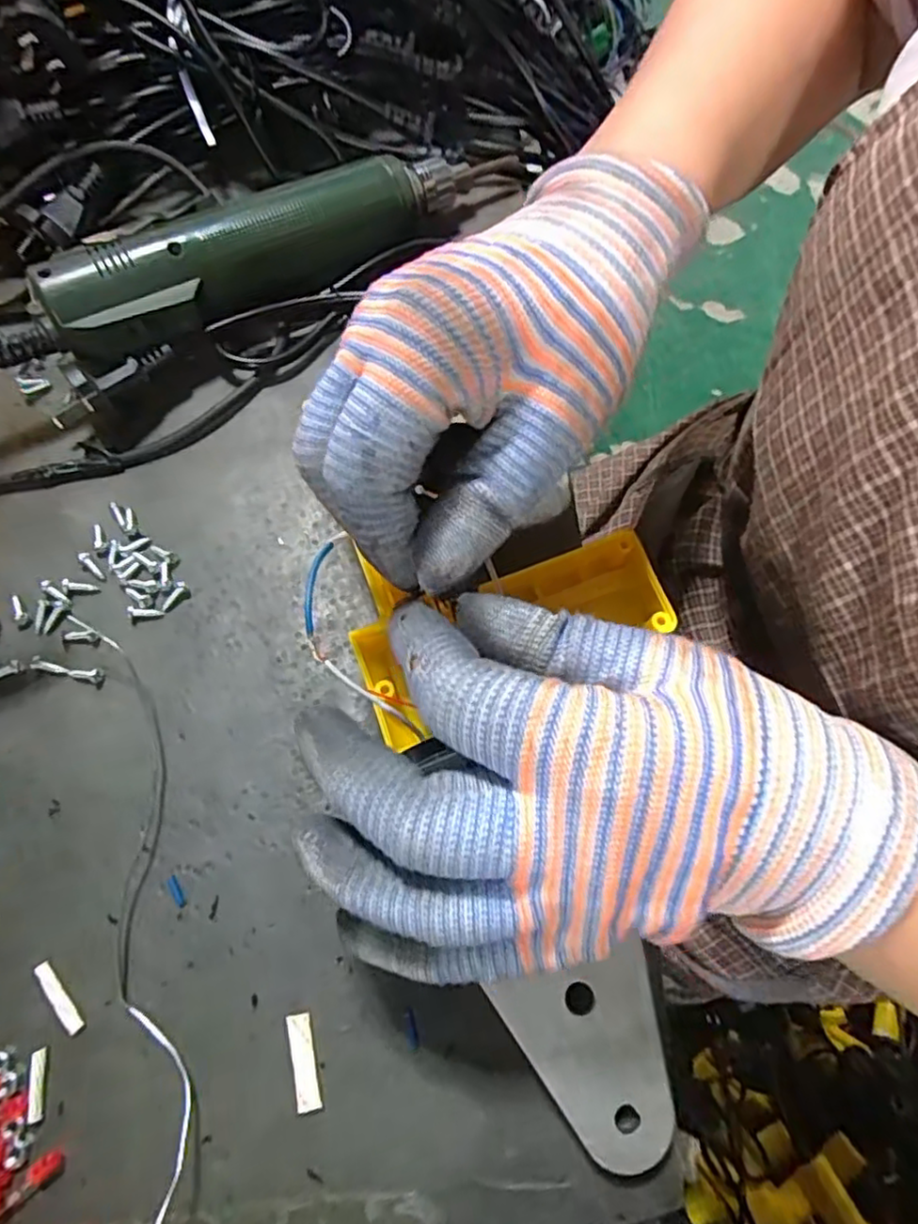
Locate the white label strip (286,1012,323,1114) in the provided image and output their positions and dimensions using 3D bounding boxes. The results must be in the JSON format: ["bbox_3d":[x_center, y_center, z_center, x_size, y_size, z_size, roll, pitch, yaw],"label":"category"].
[{"bbox_3d":[-0.051,0.147,0.208,0.008,0.004,0.027,-13,70,-6],"label":"white label strip"}]

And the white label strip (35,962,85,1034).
[{"bbox_3d":[-0.135,0.130,0.216,0.005,0.004,0.026,-37,72,-27],"label":"white label strip"}]

